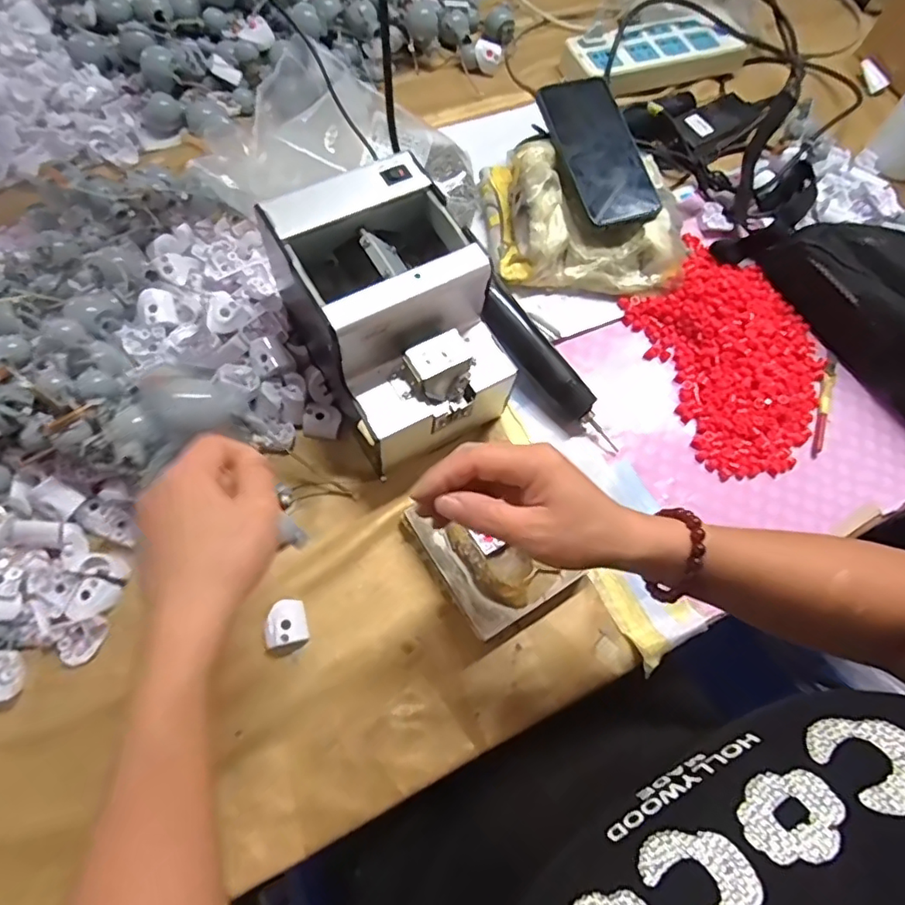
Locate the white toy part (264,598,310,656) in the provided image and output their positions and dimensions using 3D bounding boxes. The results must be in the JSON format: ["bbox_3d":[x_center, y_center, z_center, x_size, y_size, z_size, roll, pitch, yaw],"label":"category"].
[{"bbox_3d":[-0.122,0.126,0.427,0.029,0.016,0.034,-14,68,-11],"label":"white toy part"}]

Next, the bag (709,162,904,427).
[{"bbox_3d":[0.415,-0.151,0.565,0.151,0.074,0.334,-29,73,-16],"label":"bag"}]

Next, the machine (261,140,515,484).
[{"bbox_3d":[-0.048,-0.105,0.468,0.124,0.142,0.192,-26,71,-15],"label":"machine"}]

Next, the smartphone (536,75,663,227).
[{"bbox_3d":[0.147,-0.301,0.580,0.079,0.011,0.171,-16,75,-11],"label":"smartphone"}]

